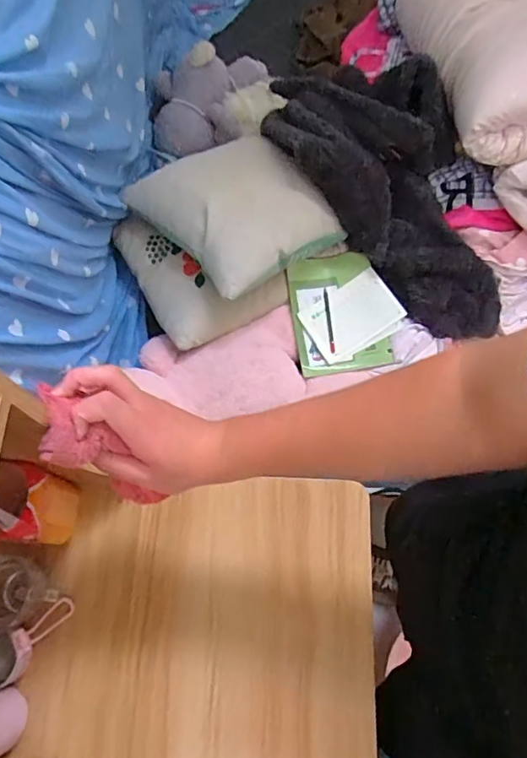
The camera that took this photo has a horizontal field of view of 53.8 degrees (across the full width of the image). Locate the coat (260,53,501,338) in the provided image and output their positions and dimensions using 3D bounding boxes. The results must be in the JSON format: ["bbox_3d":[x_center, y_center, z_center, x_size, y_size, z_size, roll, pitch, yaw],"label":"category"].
[{"bbox_3d":[0.290,-0.425,1.106,0.340,0.185,0.687,-38,74,-13],"label":"coat"}]

